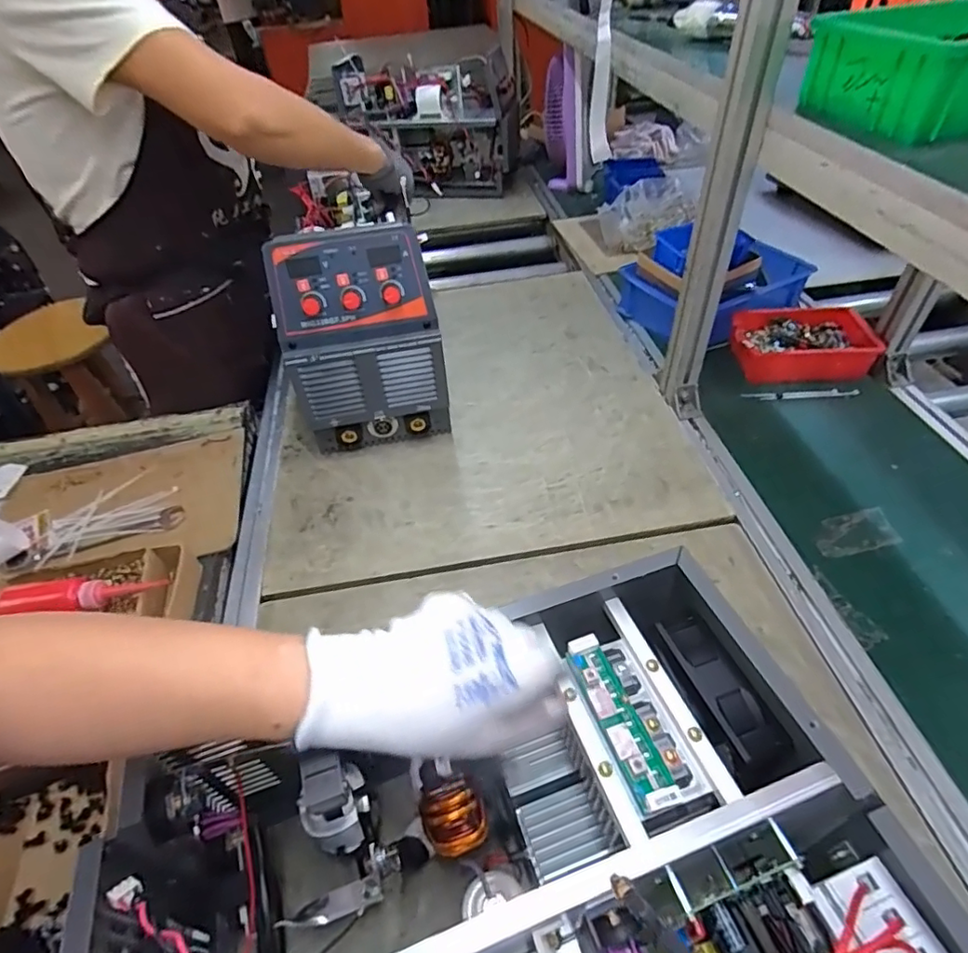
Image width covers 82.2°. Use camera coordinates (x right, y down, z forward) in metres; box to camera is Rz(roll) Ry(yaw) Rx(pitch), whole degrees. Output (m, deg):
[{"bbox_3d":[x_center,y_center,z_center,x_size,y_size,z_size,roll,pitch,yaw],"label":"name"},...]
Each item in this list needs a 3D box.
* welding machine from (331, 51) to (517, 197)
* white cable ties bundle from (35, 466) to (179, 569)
[{"bbox_3d":[-0.143,-0.930,1.486,0.457,0.270,0.191,4,47,8],"label":"welding machine"},{"bbox_3d":[-0.497,0.048,0.747,0.155,0.015,0.130,-16,47,-10],"label":"white cable ties bundle"}]

